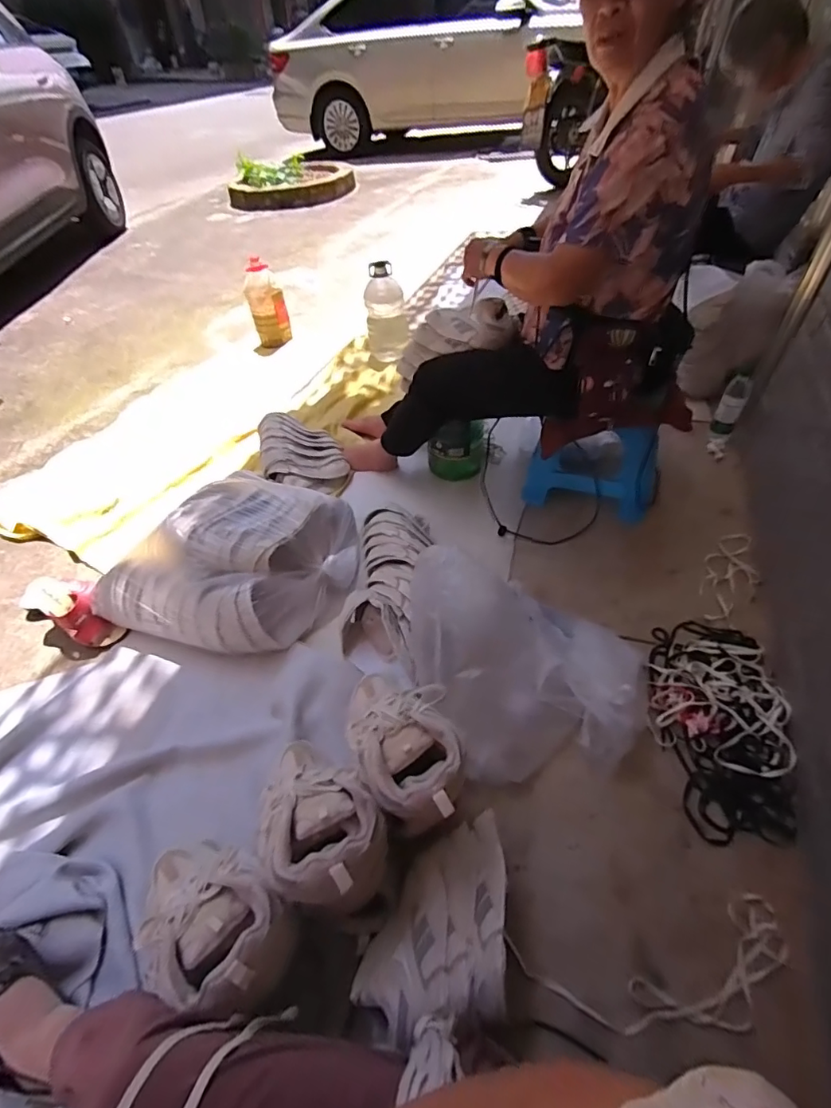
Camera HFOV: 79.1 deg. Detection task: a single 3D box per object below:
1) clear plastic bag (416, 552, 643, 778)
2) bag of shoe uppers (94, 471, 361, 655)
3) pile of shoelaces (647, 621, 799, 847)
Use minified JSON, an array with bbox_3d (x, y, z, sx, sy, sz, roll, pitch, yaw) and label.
[{"bbox_3d":[0.197,0.200,0.910,0.413,0.245,0.333,2,48,5],"label":"clear plastic bag"},{"bbox_3d":[-0.429,0.025,1.150,0.547,0.227,0.375,4,48,7],"label":"bag of shoe uppers"},{"bbox_3d":[0.558,0.299,0.936,0.225,0.034,0.434,12,49,14],"label":"pile of shoelaces"}]

